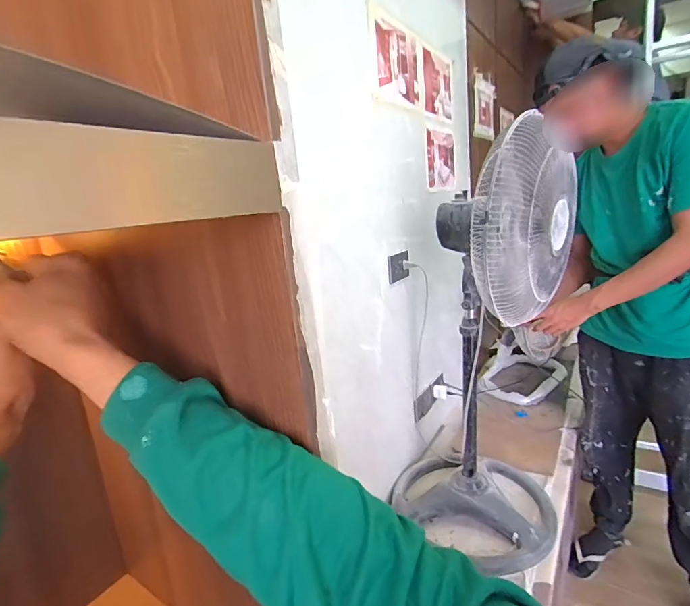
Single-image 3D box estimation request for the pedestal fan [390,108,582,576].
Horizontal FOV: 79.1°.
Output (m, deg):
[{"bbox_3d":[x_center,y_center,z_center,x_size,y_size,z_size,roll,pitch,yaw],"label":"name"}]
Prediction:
[{"bbox_3d":[0.291,0.118,0.999,0.360,0.921,0.394,-15,17,-36],"label":"pedestal fan"}]

